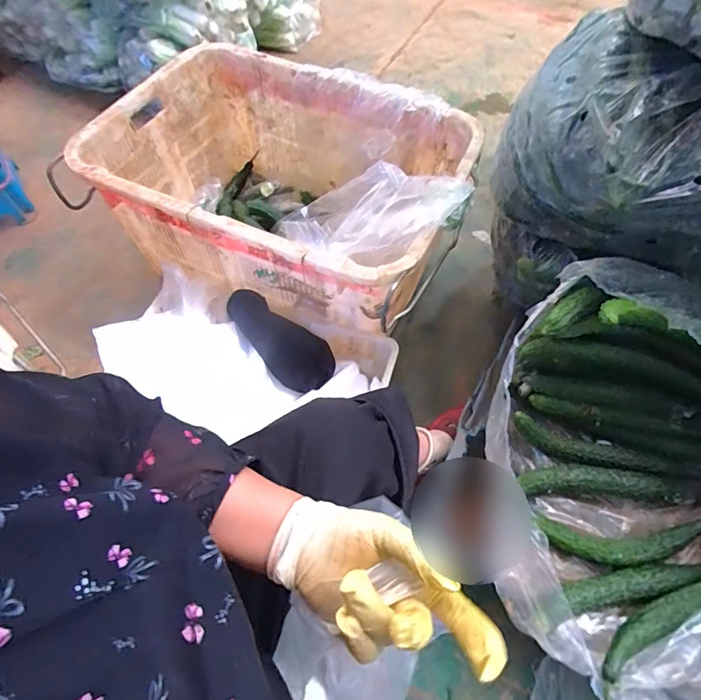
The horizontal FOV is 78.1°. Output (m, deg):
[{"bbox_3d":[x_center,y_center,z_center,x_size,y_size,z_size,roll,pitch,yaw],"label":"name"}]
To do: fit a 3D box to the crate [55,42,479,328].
[{"bbox_3d":[-0.116,-0.317,0.907,0.676,0.310,0.495,20,62,10],"label":"crate"}]

